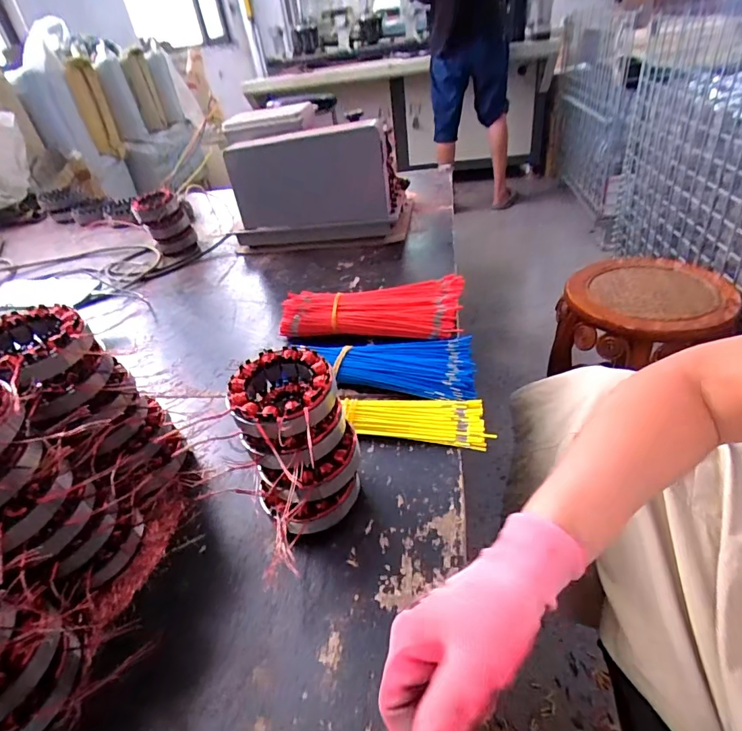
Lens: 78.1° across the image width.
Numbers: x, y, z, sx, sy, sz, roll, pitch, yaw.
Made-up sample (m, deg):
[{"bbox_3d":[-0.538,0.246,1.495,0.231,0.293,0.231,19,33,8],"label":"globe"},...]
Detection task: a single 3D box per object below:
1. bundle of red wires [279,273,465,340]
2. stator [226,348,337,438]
[{"bbox_3d":[0.001,-0.075,0.642,0.245,0.057,0.098,2,38,12],"label":"bundle of red wires"},{"bbox_3d":[-0.072,0.021,0.379,0.085,0.026,0.091,-11,36,-3],"label":"stator"}]

